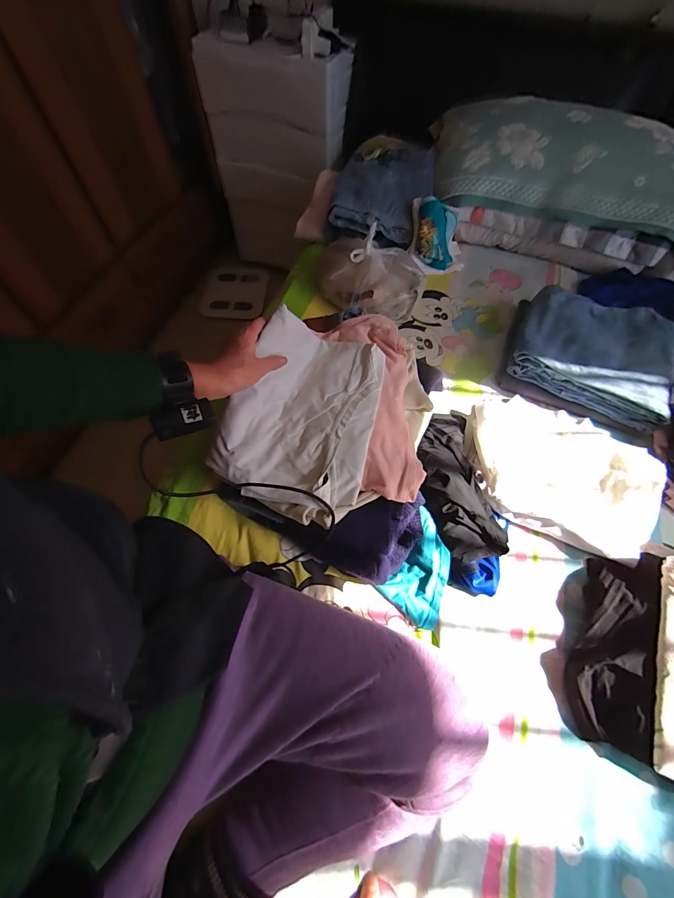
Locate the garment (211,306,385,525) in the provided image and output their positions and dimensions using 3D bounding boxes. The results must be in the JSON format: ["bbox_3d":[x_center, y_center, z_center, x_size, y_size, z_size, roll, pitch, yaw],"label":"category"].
[{"bbox_3d":[-0.046,-0.061,0.528,0.215,0.134,0.275,21,63,12],"label":"garment"}]

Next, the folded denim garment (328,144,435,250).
[{"bbox_3d":[0.122,-0.680,0.936,0.248,0.103,0.300,6,62,1],"label":"folded denim garment"}]

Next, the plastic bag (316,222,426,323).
[{"bbox_3d":[0.075,-0.401,0.825,0.229,0.138,0.194,-11,63,-8],"label":"plastic bag"}]

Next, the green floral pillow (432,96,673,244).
[{"bbox_3d":[0.616,-0.736,0.896,0.720,0.139,0.311,16,63,6],"label":"green floral pillow"}]

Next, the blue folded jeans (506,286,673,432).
[{"bbox_3d":[0.549,-0.210,0.753,0.310,0.075,0.302,22,63,13],"label":"blue folded jeans"}]

